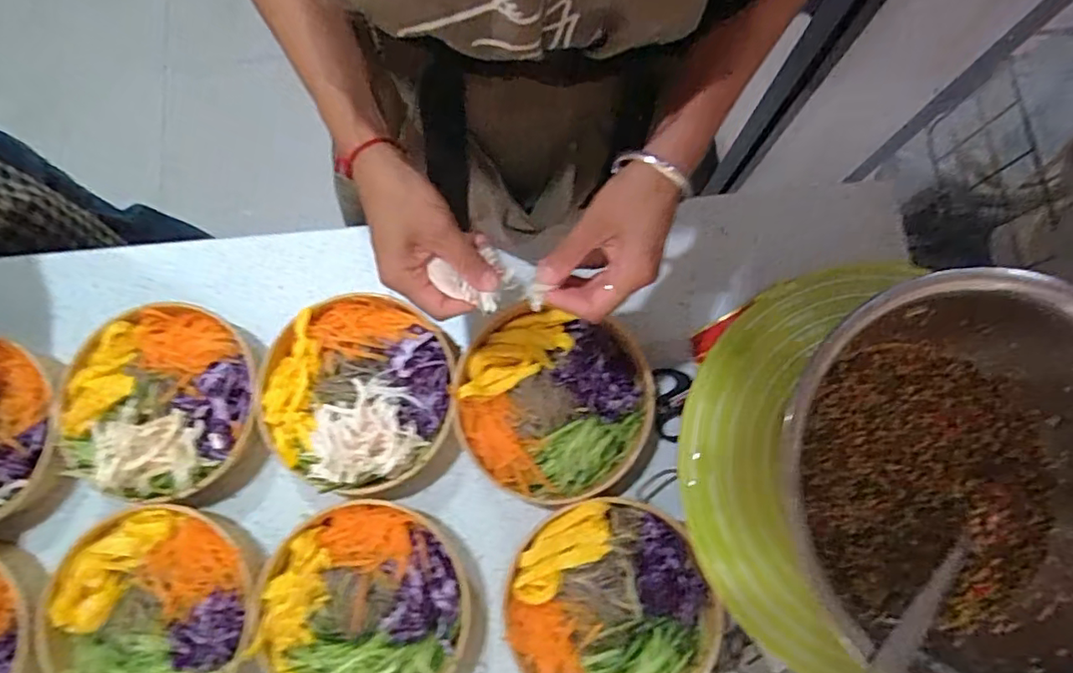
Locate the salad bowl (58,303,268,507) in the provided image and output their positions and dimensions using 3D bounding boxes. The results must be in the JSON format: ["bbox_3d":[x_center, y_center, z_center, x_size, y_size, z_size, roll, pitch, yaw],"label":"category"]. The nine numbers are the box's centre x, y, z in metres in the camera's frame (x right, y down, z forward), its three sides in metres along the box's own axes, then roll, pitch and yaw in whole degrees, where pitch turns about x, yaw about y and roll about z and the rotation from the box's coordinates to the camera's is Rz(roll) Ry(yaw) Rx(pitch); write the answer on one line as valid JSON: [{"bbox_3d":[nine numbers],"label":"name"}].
[{"bbox_3d":[-0.330,0.059,0.529,0.176,0.064,0.164,0,80,1],"label":"salad bowl"}]

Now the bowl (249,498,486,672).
[{"bbox_3d":[-0.141,0.231,0.497,0.177,0.059,0.170,-6,80,0],"label":"bowl"}]

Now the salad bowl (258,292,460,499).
[{"bbox_3d":[-0.156,0.052,0.536,0.173,0.079,0.167,0,80,1],"label":"salad bowl"}]

